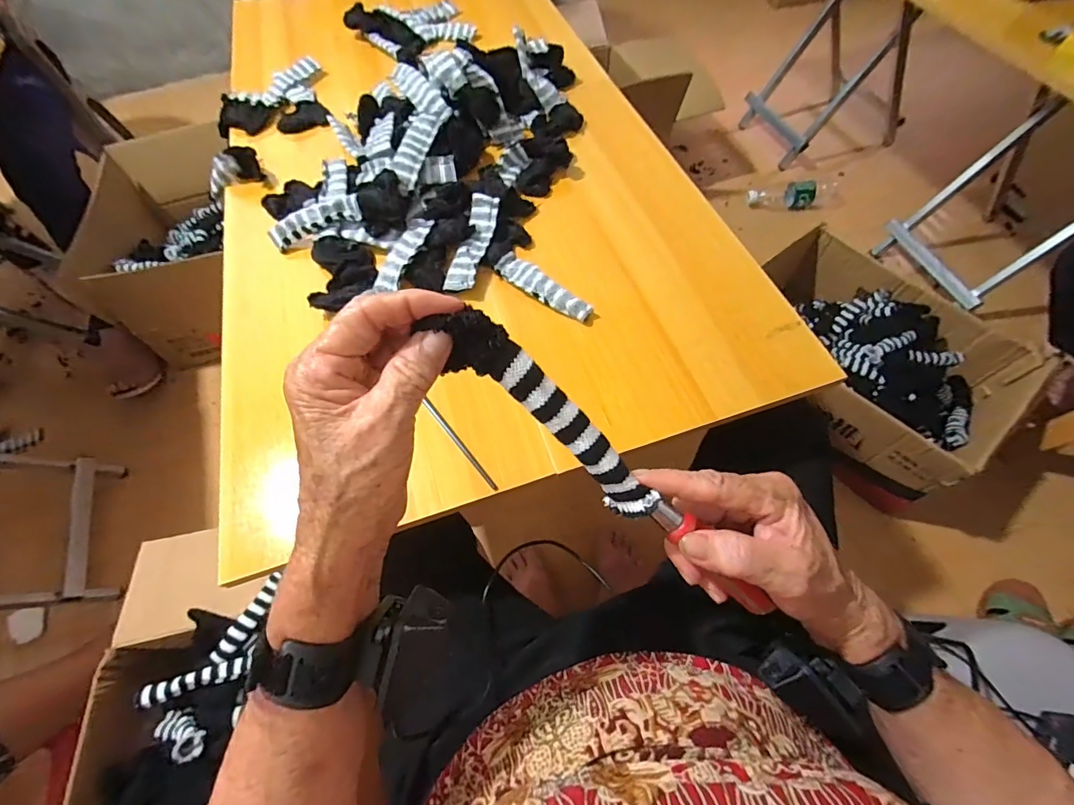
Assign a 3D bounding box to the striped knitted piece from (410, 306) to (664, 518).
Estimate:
[{"bbox_3d":[0.006,0.007,0.247,0.154,0.022,0.028,45,67,-15],"label":"striped knitted piece"}]

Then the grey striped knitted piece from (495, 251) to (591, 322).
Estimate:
[{"bbox_3d":[0.004,-0.127,0.510,0.030,0.023,0.127,-41,66,-18],"label":"grey striped knitted piece"}]

